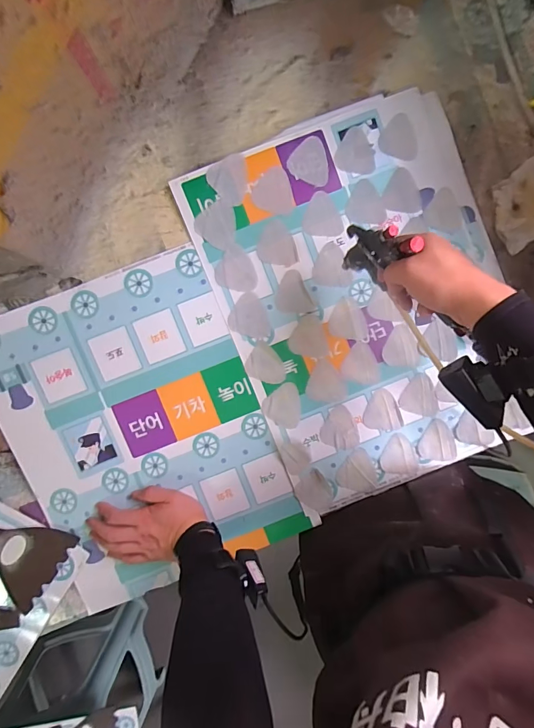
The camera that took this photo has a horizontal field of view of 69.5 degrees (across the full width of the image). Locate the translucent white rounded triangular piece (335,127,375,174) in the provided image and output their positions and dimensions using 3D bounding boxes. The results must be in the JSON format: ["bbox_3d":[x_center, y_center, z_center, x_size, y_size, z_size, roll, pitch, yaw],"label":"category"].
[{"bbox_3d":[0.124,-0.295,0.533,0.055,0.004,0.059,6,94,-2],"label":"translucent white rounded triangular piece"}]

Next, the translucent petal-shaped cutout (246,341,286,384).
[{"bbox_3d":[0.002,0.002,0.561,0.059,0.004,0.050,29,93,-4],"label":"translucent petal-shaped cutout"}]

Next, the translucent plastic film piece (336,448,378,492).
[{"bbox_3d":[0.132,0.163,0.572,0.056,0.004,0.063,-25,95,1],"label":"translucent plastic film piece"}]

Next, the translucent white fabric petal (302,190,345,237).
[{"bbox_3d":[0.079,-0.210,0.545,0.056,0.006,0.059,-8,95,-1],"label":"translucent white fabric petal"}]

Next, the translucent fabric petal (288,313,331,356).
[{"bbox_3d":[0.059,-0.039,0.558,0.054,0.004,0.063,-14,95,0],"label":"translucent fabric petal"}]

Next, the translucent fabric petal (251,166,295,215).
[{"bbox_3d":[0.007,-0.237,0.534,0.054,0.004,0.061,-13,95,-1],"label":"translucent fabric petal"}]

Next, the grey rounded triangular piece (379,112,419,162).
[{"bbox_3d":[0.183,-0.316,0.538,0.053,0.005,0.061,-10,95,-1],"label":"grey rounded triangular piece"}]

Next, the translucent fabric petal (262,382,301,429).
[{"bbox_3d":[0.029,0.064,0.569,0.057,0.004,0.059,-40,95,2],"label":"translucent fabric petal"}]

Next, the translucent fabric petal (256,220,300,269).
[{"bbox_3d":[0.012,-0.168,0.543,0.052,0.004,0.064,-18,95,0],"label":"translucent fabric petal"}]

